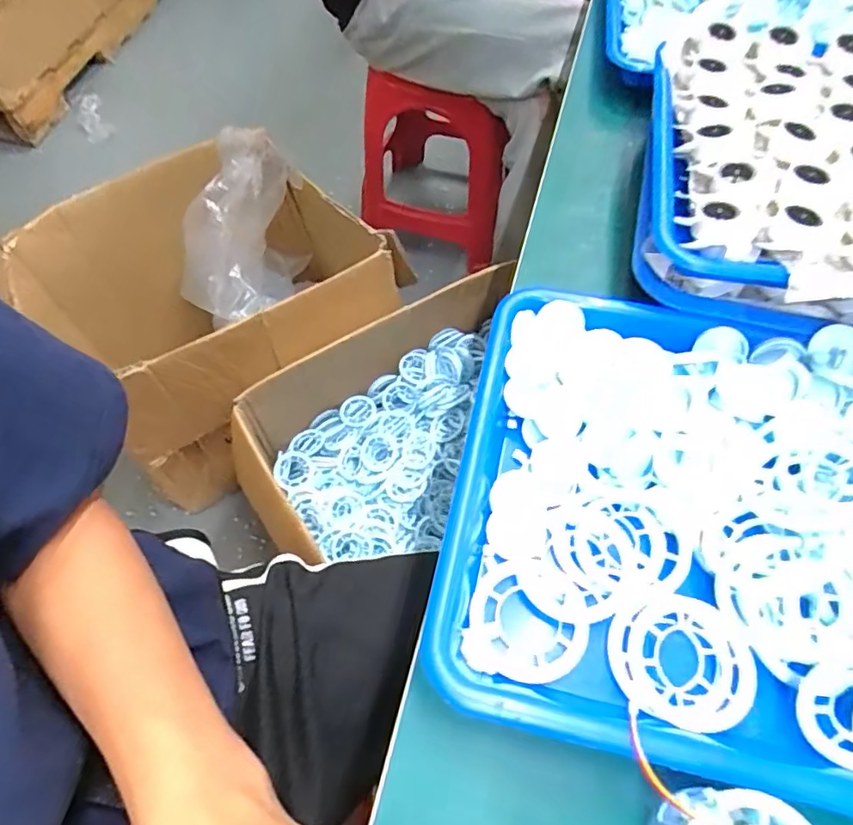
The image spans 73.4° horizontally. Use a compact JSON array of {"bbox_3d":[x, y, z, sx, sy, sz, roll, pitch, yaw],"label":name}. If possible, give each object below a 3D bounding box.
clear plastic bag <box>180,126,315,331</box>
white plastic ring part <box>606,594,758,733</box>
[{"bbox_3d":[-0.320,-0.315,0.980,0.136,0.154,0.323,20,95,11],"label":"clear plastic bag"},{"bbox_3d":[0.122,0.119,0.276,0.065,0.006,0.057,10,64,13],"label":"white plastic ring part"}]

